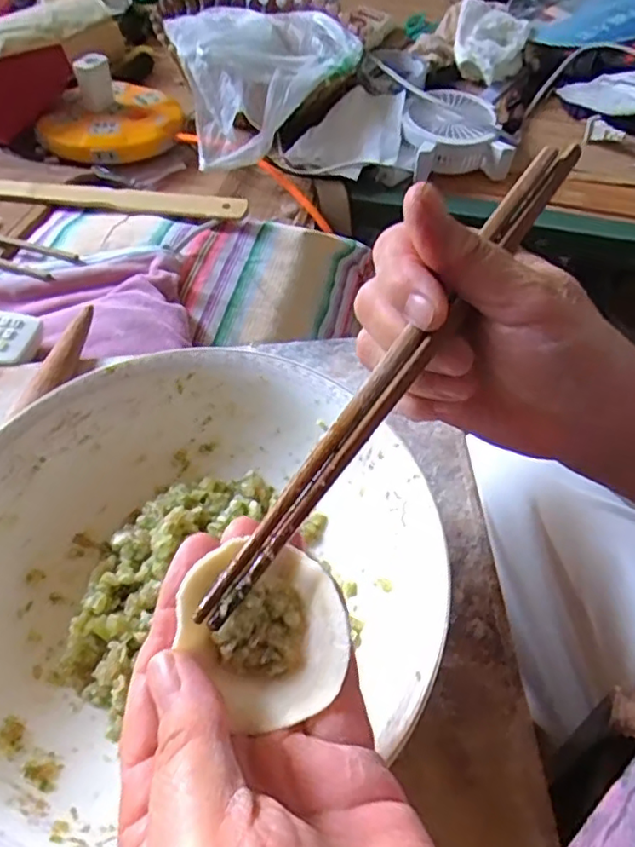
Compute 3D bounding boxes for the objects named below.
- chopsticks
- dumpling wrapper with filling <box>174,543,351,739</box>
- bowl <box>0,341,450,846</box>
[{"bbox_3d":[0.035,-0.028,0.218,0.013,0.008,0.231,31,69,18],"label":"chopsticks"},{"bbox_3d":[-0.014,0.061,0.186,0.045,0.022,0.049,-38,65,-23],"label":"dumpling wrapper with filling"},{"bbox_3d":[-0.065,0.062,0.279,0.211,0.075,0.204,1,57,-1],"label":"bowl"}]

